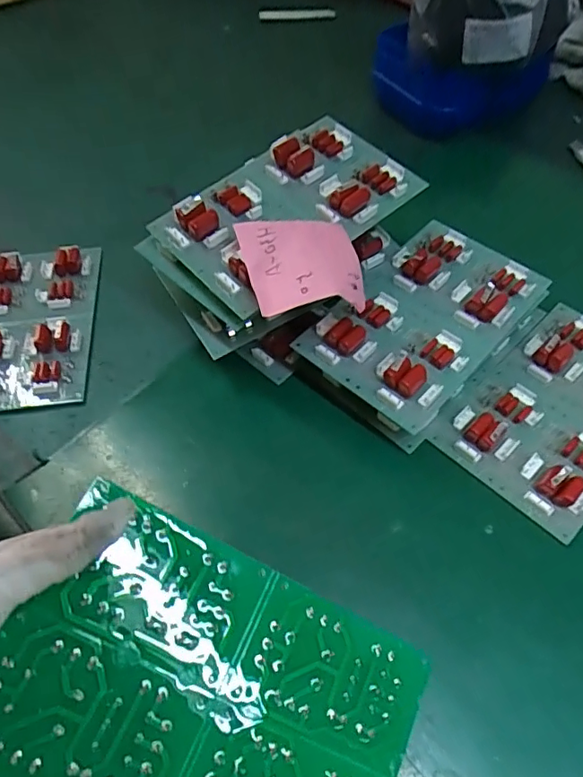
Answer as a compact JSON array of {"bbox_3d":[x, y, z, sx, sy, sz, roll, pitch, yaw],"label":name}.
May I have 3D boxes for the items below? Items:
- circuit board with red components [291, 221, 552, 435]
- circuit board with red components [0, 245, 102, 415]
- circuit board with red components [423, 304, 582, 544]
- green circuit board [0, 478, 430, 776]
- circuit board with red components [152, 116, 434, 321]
[{"bbox_3d":[0.106,-0.062,0.419,0.113,0.023,0.185,37,64,25],"label":"circuit board with red components"},{"bbox_3d":[-0.241,-0.059,0.487,0.114,0.020,0.185,-8,55,-3],"label":"circuit board with red components"},{"bbox_3d":[0.208,0.010,0.411,0.185,0.018,0.119,-39,62,-22],"label":"circuit board with red components"},{"bbox_3d":[-0.031,0.138,0.236,0.186,0.005,0.115,31,66,-10],"label":"green circuit board"},{"bbox_3d":[-0.004,-0.143,0.411,0.183,0.028,0.117,-38,62,-22],"label":"circuit board with red components"}]

